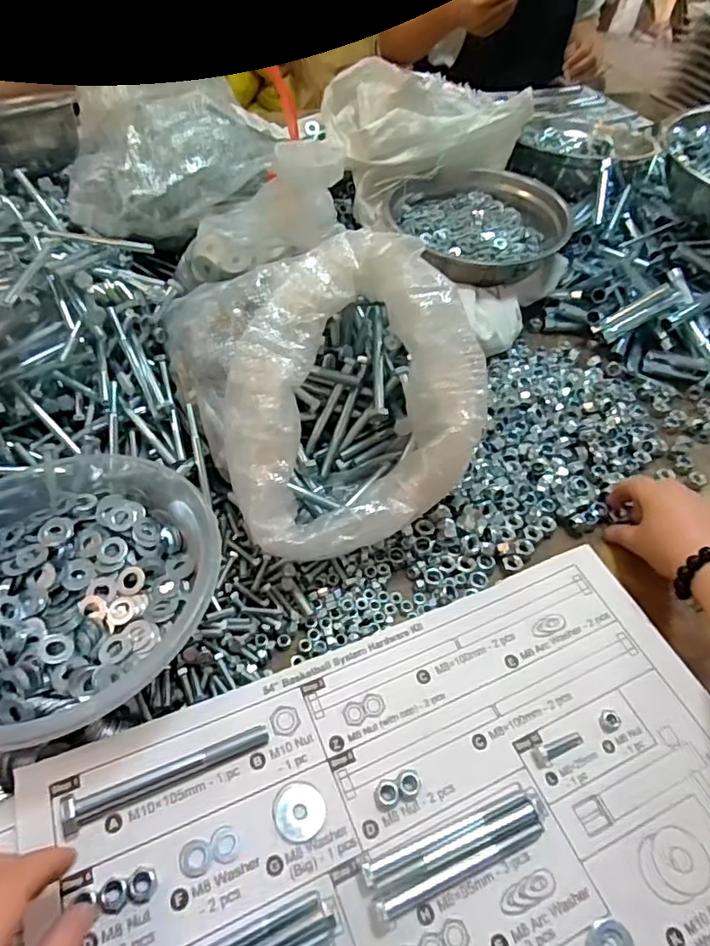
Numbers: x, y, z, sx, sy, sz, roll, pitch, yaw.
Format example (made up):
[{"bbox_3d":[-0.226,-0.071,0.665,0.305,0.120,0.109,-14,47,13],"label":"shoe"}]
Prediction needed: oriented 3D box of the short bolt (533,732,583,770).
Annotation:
[{"bbox_3d":[0.122,0.164,0.341,0.034,0.007,0.011,-15,53,-18],"label":"short bolt"}]

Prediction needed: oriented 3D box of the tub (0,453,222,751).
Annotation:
[{"bbox_3d":[-0.192,0.065,0.365,0.198,0.050,0.190,3,49,-3],"label":"tub"}]

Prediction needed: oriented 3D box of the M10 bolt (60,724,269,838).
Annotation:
[{"bbox_3d":[-0.102,0.165,0.315,0.110,0.023,0.016,-17,53,-19],"label":"M10 bolt"}]

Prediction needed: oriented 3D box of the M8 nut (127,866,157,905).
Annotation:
[{"bbox_3d":[-0.106,0.206,0.285,0.012,0.008,0.015,-1,50,-6],"label":"M8 nut"}]

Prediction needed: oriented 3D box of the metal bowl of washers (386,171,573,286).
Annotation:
[{"bbox_3d":[0.151,-0.303,0.688,0.198,0.054,0.173,-1,50,-7],"label":"metal bowl of washers"}]

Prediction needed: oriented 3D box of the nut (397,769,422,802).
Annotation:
[{"bbox_3d":[0.031,0.178,0.325,0.014,0.006,0.015,3,49,-3],"label":"nut"}]

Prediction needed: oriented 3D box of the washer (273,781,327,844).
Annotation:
[{"bbox_3d":[-0.030,0.186,0.315,0.028,0.004,0.028,3,49,-3],"label":"washer"}]

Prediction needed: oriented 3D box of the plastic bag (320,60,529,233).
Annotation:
[{"bbox_3d":[0.080,-0.445,0.736,0.236,0.129,0.186,-28,59,-25],"label":"plastic bag"}]

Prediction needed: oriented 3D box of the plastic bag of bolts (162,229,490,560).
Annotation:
[{"bbox_3d":[-0.024,-0.061,0.439,0.184,0.168,0.219,-21,55,-20],"label":"plastic bag of bolts"}]

